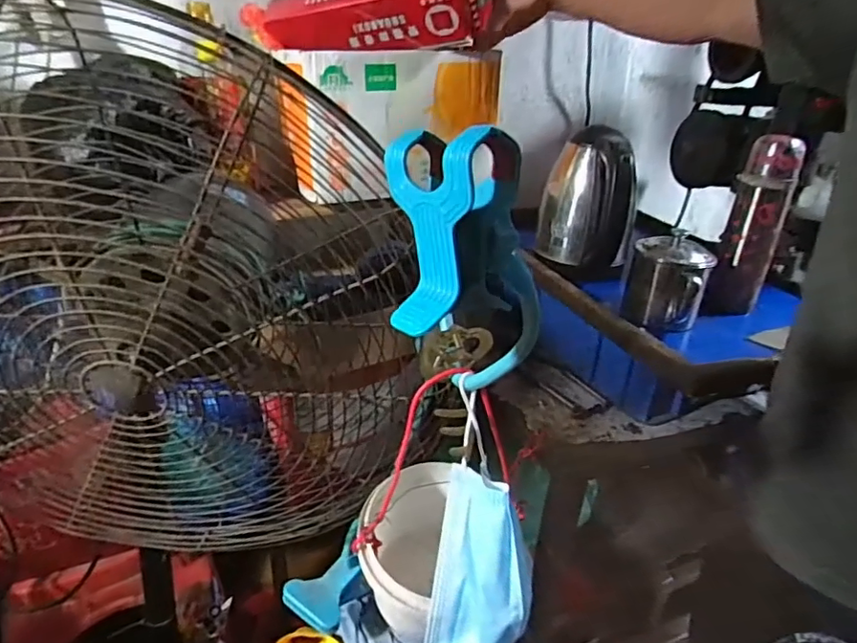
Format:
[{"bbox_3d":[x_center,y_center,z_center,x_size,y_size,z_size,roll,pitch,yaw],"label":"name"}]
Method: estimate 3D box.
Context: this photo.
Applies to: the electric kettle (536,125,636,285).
[{"bbox_3d":[0.237,-0.167,0.842,0.143,0.218,0.137,13,29,19],"label":"electric kettle"}]

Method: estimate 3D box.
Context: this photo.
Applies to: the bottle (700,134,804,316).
[{"bbox_3d":[0.437,-0.118,0.752,0.068,0.247,0.055,19,31,27],"label":"bottle"}]

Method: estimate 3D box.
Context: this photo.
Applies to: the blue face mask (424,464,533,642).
[{"bbox_3d":[0.029,0.171,0.338,0.061,0.161,0.017,16,15,33],"label":"blue face mask"}]

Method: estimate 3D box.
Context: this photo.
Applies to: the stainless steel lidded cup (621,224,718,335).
[{"bbox_3d":[0.316,-0.056,0.737,0.095,0.122,0.110,16,30,23],"label":"stainless steel lidded cup"}]

